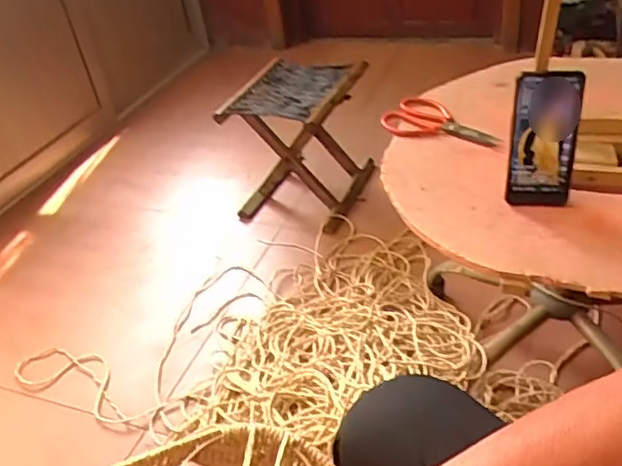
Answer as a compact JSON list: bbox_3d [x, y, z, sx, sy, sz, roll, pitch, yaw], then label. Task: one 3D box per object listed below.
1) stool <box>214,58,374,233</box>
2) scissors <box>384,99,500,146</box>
[{"bbox_3d":[-0.020,-0.222,1.431,0.272,0.322,0.290,7,39,18],"label":"stool"},{"bbox_3d":[0.194,-0.160,0.900,0.093,0.022,0.180,-32,43,-29],"label":"scissors"}]

